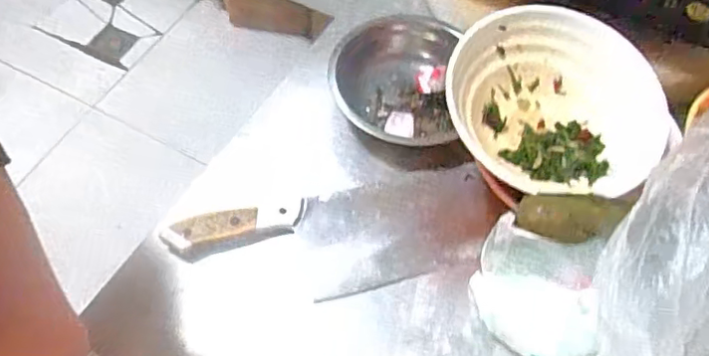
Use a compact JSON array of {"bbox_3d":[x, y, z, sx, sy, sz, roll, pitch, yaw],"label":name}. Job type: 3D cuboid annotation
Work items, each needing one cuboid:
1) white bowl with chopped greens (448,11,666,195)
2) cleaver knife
[{"bbox_3d":[0.177,-0.059,0.515,0.199,0.077,0.167,-3,59,-4],"label":"white bowl with chopped greens"},{"bbox_3d":[-0.009,0.053,0.520,0.287,0.026,0.098,-11,62,-8],"label":"cleaver knife"}]

